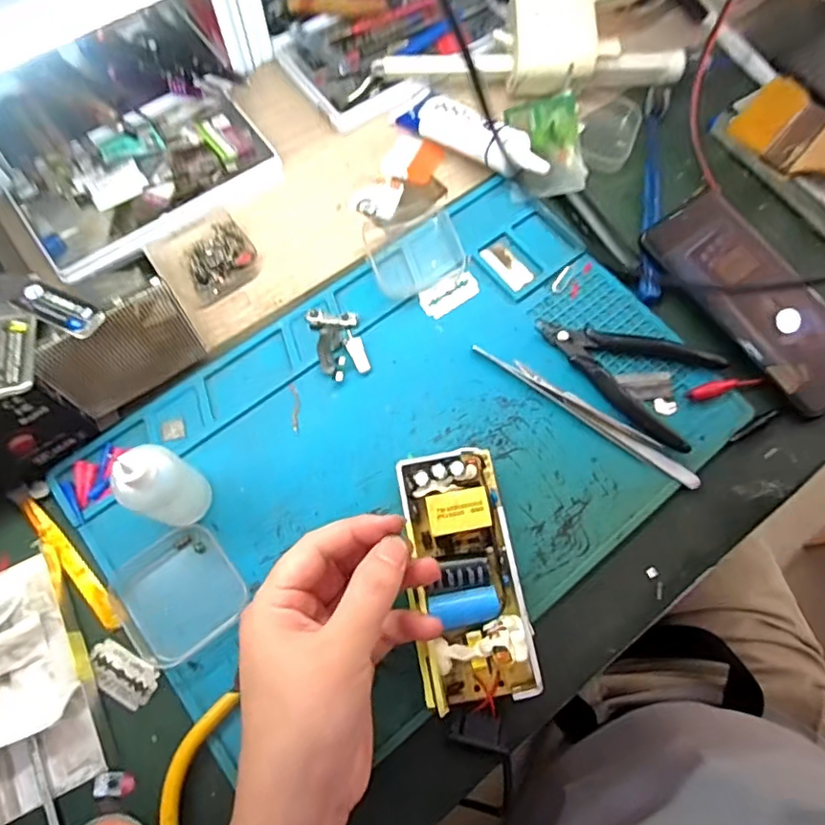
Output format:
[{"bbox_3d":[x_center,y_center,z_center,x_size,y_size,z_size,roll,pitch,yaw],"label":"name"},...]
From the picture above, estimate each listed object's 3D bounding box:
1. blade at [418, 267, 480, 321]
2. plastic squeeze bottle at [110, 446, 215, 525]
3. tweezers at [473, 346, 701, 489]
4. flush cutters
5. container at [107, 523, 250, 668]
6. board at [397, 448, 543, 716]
[{"bbox_3d":[0.026,-0.083,0.405,0.044,0.004,0.022,-29,82,-10],"label":"blade"},{"bbox_3d":[-0.130,0.041,0.312,0.030,0.081,0.033,1,70,-1],"label":"plastic squeeze bottle"},{"bbox_3d":[0.109,0.001,0.373,0.159,0.006,0.013,32,72,10],"label":"tweezers"},{"bbox_3d":[0.143,-0.035,0.384,0.118,0.010,0.073,39,73,12],"label":"flush cutters"},{"bbox_3d":[-0.133,0.102,0.329,0.065,0.012,0.066,-38,75,-14],"label":"container"},{"bbox_3d":[0.028,0.088,0.320,0.057,0.028,0.132,-9,75,-5],"label":"board"}]

